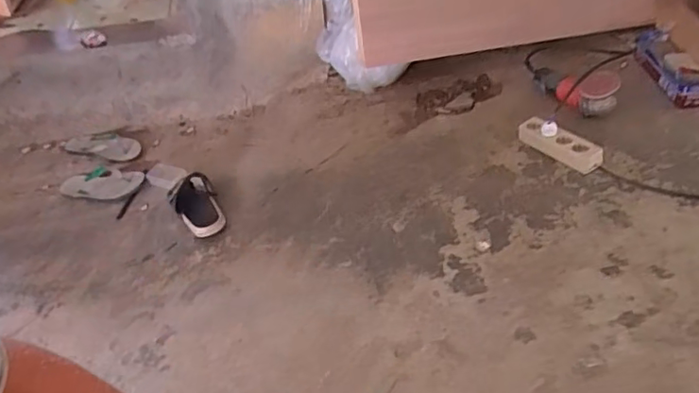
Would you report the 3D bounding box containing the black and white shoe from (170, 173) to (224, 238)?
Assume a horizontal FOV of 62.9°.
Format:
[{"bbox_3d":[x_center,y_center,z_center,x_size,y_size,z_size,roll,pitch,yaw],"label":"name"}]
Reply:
[{"bbox_3d":[-0.387,0.017,1.451,0.106,0.060,0.231,-22,42,-21],"label":"black and white shoe"}]

